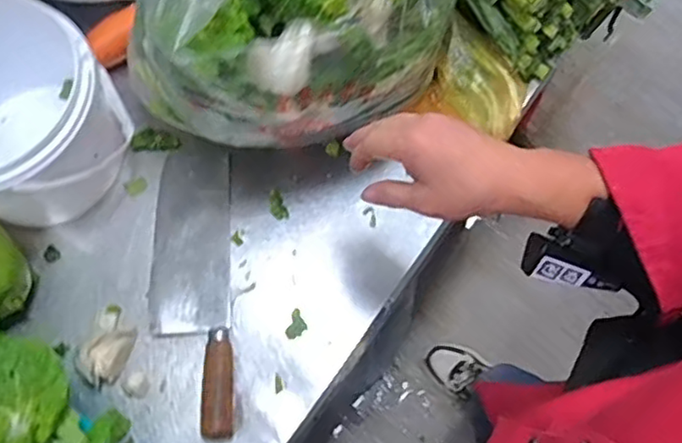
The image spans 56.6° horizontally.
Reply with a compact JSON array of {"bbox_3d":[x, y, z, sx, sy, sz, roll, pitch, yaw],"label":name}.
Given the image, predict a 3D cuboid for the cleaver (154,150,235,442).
[{"bbox_3d":[-0.157,0.059,0.665,0.083,0.024,0.315,-4,69,-4],"label":"cleaver"}]

